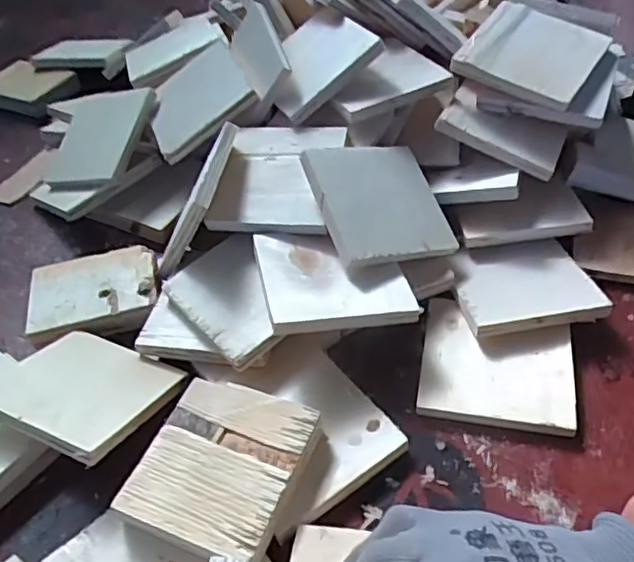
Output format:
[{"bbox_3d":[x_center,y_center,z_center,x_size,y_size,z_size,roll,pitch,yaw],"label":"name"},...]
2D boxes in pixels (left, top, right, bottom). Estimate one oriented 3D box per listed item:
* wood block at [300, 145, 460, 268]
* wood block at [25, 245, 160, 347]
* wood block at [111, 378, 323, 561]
[{"bbox_3d":[0.046,-0.052,0.432,0.097,0.014,0.086,-6,67,-32],"label":"wood block"},{"bbox_3d":[-0.162,0.011,0.462,0.092,0.022,0.070,-13,44,-5],"label":"wood block"},{"bbox_3d":[-0.050,0.103,0.346,0.082,0.023,0.090,13,48,21],"label":"wood block"}]

